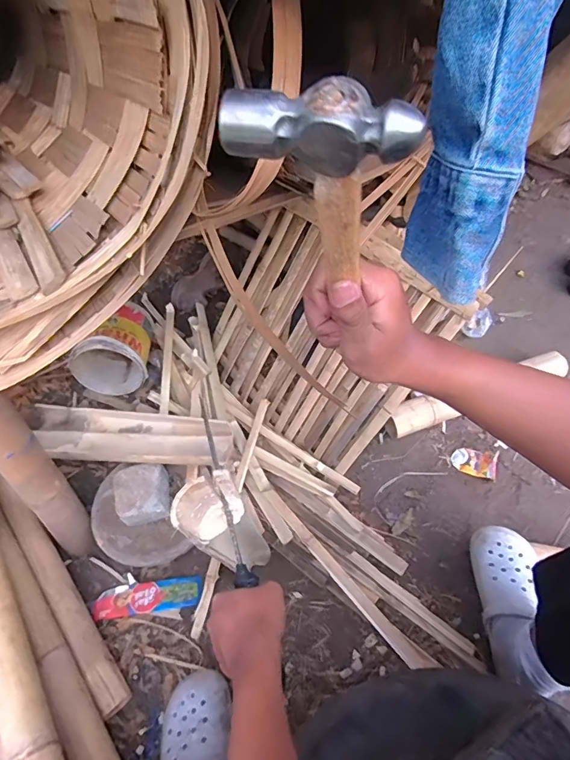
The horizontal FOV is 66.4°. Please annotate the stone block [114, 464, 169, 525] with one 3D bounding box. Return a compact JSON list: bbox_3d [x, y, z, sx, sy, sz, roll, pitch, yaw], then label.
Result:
[{"bbox_3d":[-0.293,0.238,0.898,0.103,0.071,0.105,-7,47,-6],"label":"stone block"}]

